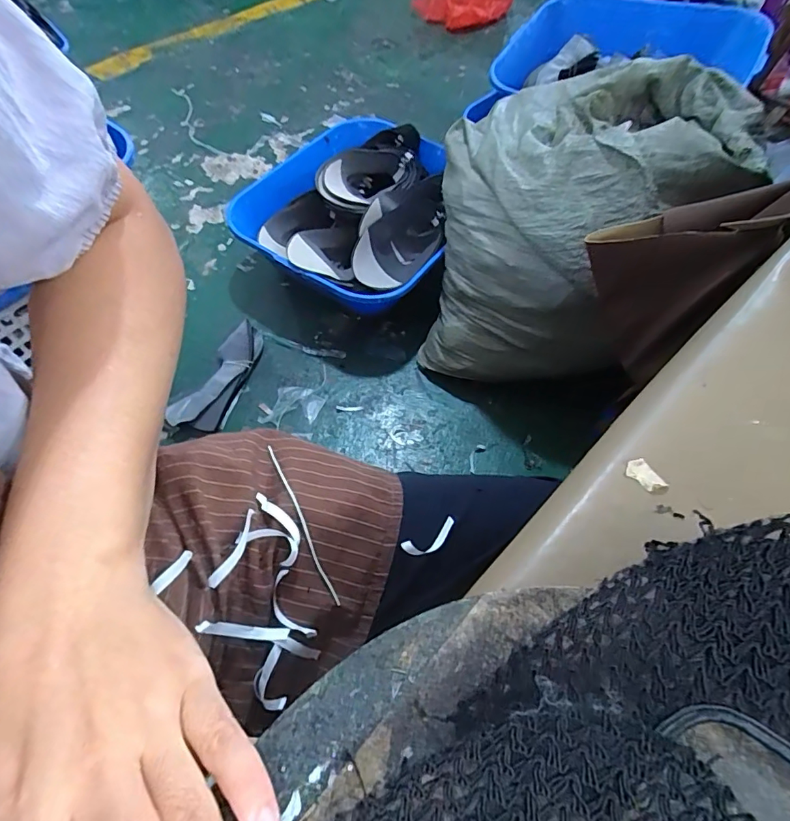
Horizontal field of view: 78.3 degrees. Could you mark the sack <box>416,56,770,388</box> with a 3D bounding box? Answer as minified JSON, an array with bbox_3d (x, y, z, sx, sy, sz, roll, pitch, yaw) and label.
[{"bbox_3d":[0.316,-0.363,0.978,0.476,0.511,0.431,20,57,9],"label":"sack"}]

